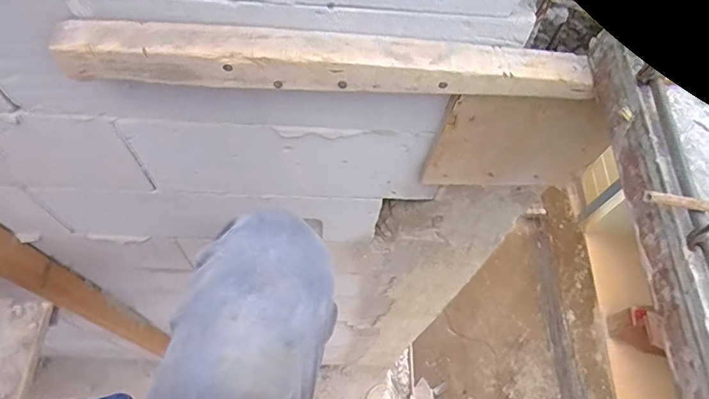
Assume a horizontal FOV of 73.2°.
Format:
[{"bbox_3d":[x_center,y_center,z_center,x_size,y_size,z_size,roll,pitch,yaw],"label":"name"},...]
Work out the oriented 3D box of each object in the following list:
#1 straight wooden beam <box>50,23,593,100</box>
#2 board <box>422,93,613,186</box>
[{"bbox_3d":[-0.025,-0.139,0.496,0.539,0.051,0.050,1,63,-3],"label":"straight wooden beam"},{"bbox_3d":[0.227,-0.074,0.648,0.238,0.205,0.015,0,63,-4],"label":"board"}]

